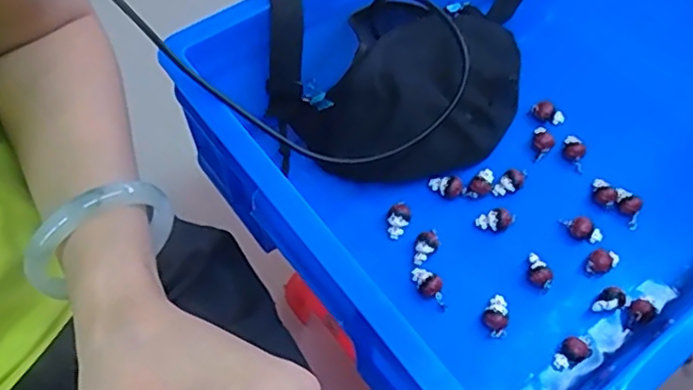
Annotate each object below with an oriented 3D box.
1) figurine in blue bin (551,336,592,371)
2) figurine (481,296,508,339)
[{"bbox_3d":[0.176,0.123,0.505,0.031,0.016,0.019,-26,63,-17],"label":"figurine in blue bin"},{"bbox_3d":[0.121,0.098,0.519,0.021,0.017,0.029,24,61,13],"label":"figurine"}]

